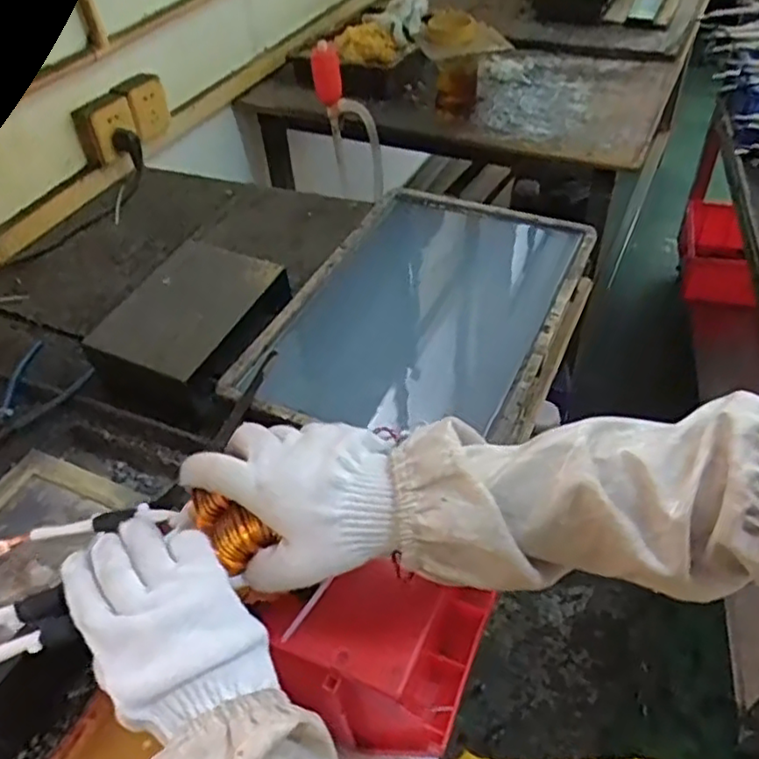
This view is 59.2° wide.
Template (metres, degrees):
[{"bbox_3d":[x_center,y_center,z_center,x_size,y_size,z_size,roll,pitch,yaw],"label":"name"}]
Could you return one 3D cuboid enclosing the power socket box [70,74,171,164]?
[{"bbox_3d":[-0.435,-0.444,1.141,0.055,0.096,0.179,11,48,16],"label":"power socket box"}]

